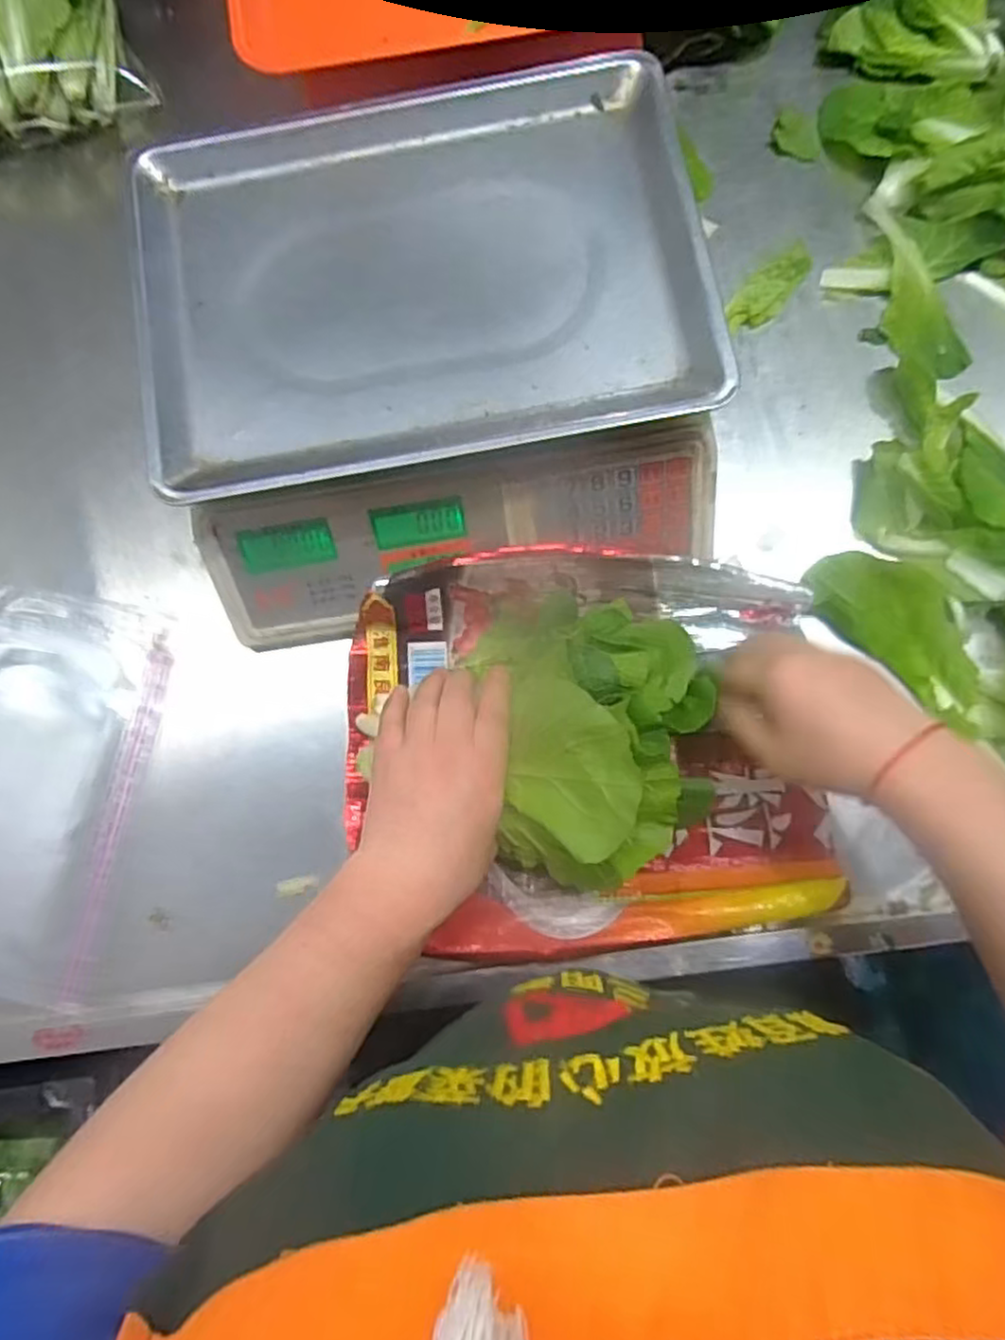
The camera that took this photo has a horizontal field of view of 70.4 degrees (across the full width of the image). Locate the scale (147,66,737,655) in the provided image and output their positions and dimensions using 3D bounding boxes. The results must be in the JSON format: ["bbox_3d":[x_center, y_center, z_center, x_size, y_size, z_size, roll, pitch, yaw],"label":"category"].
[{"bbox_3d":[-0.043,-0.197,0.471,0.340,0.114,0.308,-12,80,0],"label":"scale"}]

